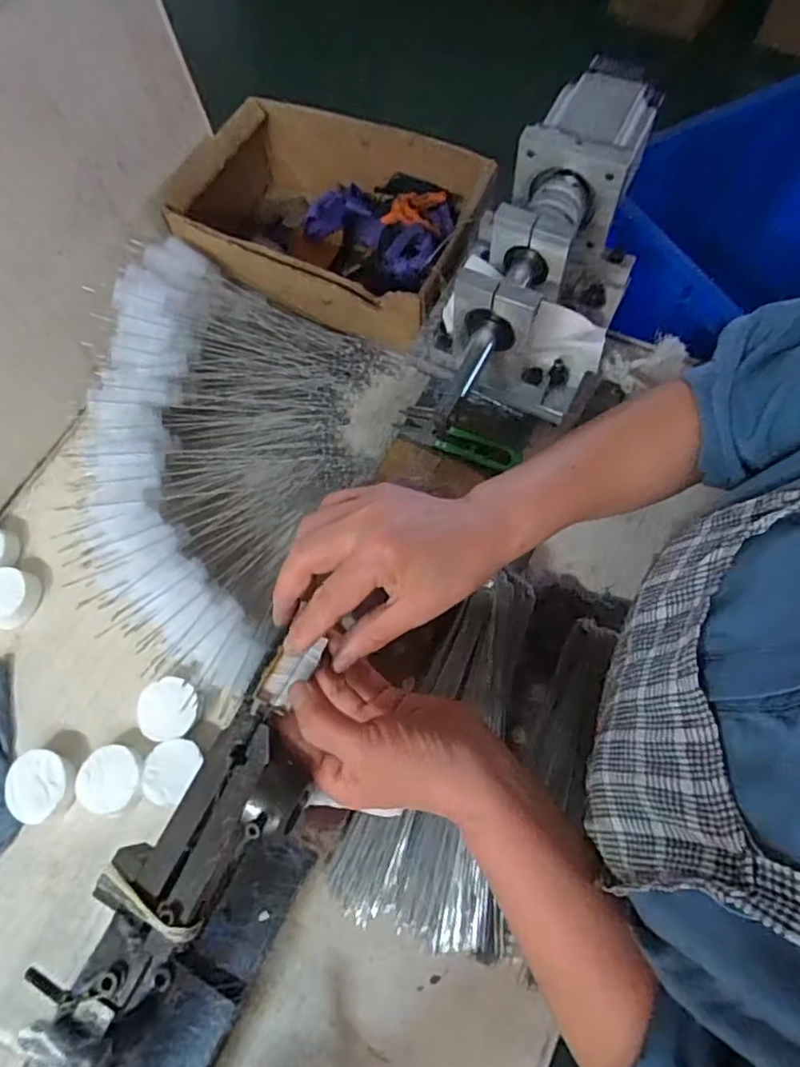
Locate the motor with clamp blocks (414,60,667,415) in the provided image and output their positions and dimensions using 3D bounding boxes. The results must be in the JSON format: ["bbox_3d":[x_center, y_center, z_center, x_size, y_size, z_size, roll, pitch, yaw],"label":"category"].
[{"bbox_3d":[0.132,-0.237,0.498,0.128,0.115,0.258,24,70,12],"label":"motor with clamp blocks"}]

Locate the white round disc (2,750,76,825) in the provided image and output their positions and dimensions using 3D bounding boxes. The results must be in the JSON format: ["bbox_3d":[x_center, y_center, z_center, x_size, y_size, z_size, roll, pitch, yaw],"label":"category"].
[{"bbox_3d":[-0.277,0.194,0.465,0.047,0.025,0.049,-1,68,2],"label":"white round disc"}]

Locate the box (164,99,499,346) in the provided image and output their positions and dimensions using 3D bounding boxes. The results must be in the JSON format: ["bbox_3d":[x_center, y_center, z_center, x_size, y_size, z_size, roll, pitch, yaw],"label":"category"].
[{"bbox_3d":[-0.065,-0.316,0.622,0.287,0.109,0.205,22,71,11],"label":"box"}]

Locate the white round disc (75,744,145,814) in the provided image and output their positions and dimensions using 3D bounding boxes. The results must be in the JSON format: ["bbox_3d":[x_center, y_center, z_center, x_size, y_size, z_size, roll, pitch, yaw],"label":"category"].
[{"bbox_3d":[-0.221,0.190,0.468,0.050,0.023,0.047,-1,68,2],"label":"white round disc"}]

